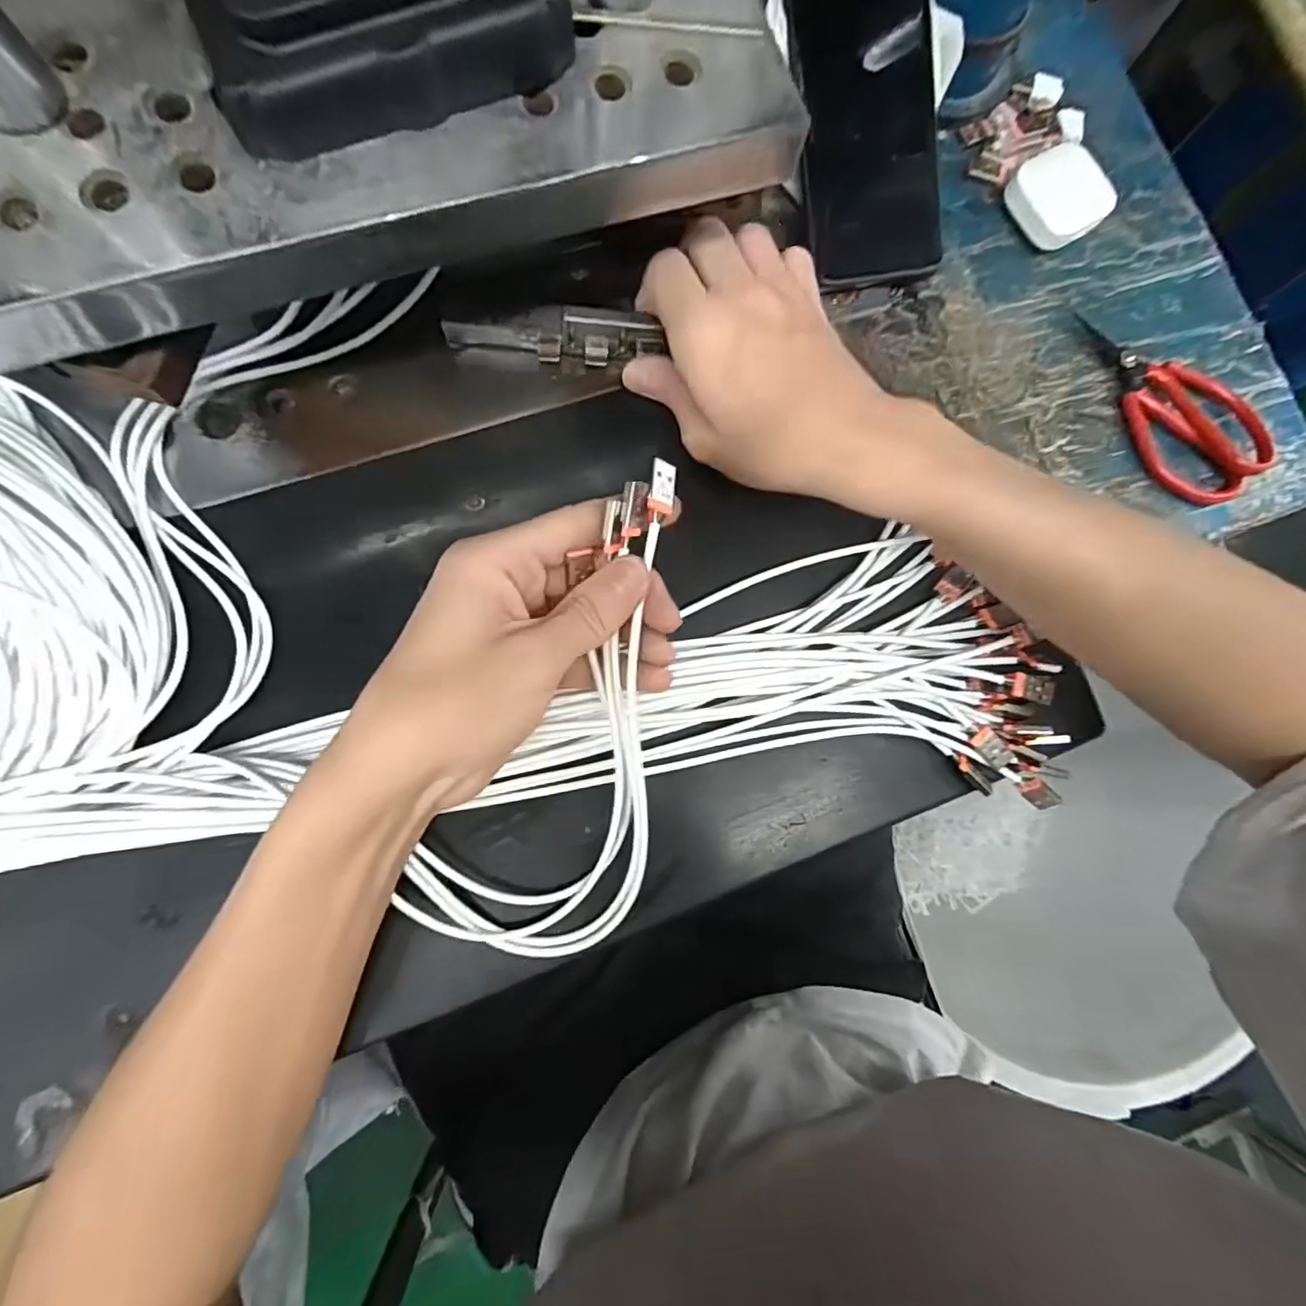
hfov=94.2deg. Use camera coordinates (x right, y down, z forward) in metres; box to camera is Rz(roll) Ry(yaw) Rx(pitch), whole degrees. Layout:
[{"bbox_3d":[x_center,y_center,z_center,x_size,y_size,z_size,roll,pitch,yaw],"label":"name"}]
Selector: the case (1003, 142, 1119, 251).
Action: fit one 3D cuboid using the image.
[{"bbox_3d":[0.228,-0.255,0.342,0.046,0.020,0.047,-27,85,-8],"label":"case"}]

